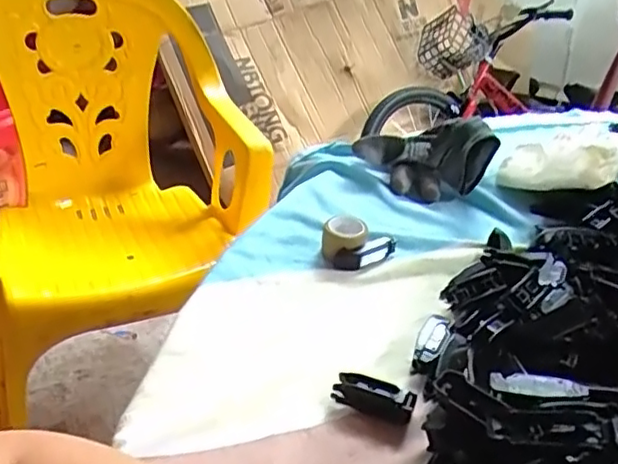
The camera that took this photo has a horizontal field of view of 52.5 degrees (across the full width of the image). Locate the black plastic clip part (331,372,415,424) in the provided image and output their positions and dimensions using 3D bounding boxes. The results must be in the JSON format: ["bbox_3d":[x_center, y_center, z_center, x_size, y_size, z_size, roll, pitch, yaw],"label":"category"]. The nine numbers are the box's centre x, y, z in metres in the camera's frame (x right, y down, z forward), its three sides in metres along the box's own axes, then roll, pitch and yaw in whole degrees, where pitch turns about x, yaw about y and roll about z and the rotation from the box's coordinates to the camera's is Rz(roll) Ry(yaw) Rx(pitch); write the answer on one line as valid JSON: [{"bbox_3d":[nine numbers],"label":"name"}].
[{"bbox_3d":[0.039,0.098,0.374,0.046,0.017,0.016,19,36,17],"label":"black plastic clip part"}]

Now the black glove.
[{"bbox_3d":[0.108,-0.074,0.592,0.118,0.066,0.067,4,35,-4],"label":"black glove"}]

